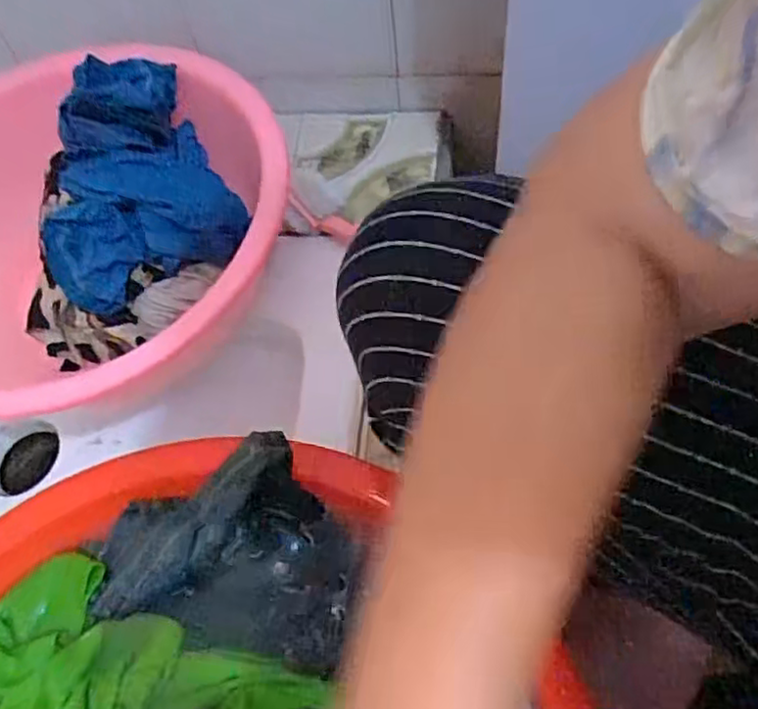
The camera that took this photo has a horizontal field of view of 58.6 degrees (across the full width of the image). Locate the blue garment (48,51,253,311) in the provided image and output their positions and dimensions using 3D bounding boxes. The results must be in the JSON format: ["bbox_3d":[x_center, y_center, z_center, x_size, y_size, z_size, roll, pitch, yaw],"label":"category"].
[{"bbox_3d":[-0.226,-0.154,0.588,0.164,0.100,0.184,-28,62,-9],"label":"blue garment"}]

